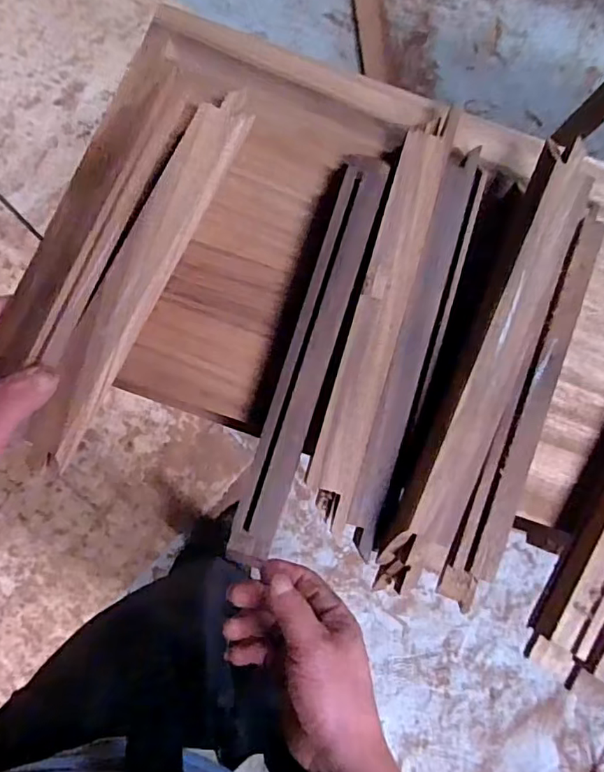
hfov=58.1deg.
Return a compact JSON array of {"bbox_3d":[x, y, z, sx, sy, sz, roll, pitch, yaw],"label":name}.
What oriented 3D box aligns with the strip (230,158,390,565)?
[{"bbox_3d":[0.005,-0.026,0.401,0.030,0.023,0.314,19,85,-7],"label":"strip"}]

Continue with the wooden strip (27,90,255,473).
[{"bbox_3d":[-0.120,-0.084,0.402,0.039,0.022,0.300,27,85,0],"label":"wooden strip"}]

